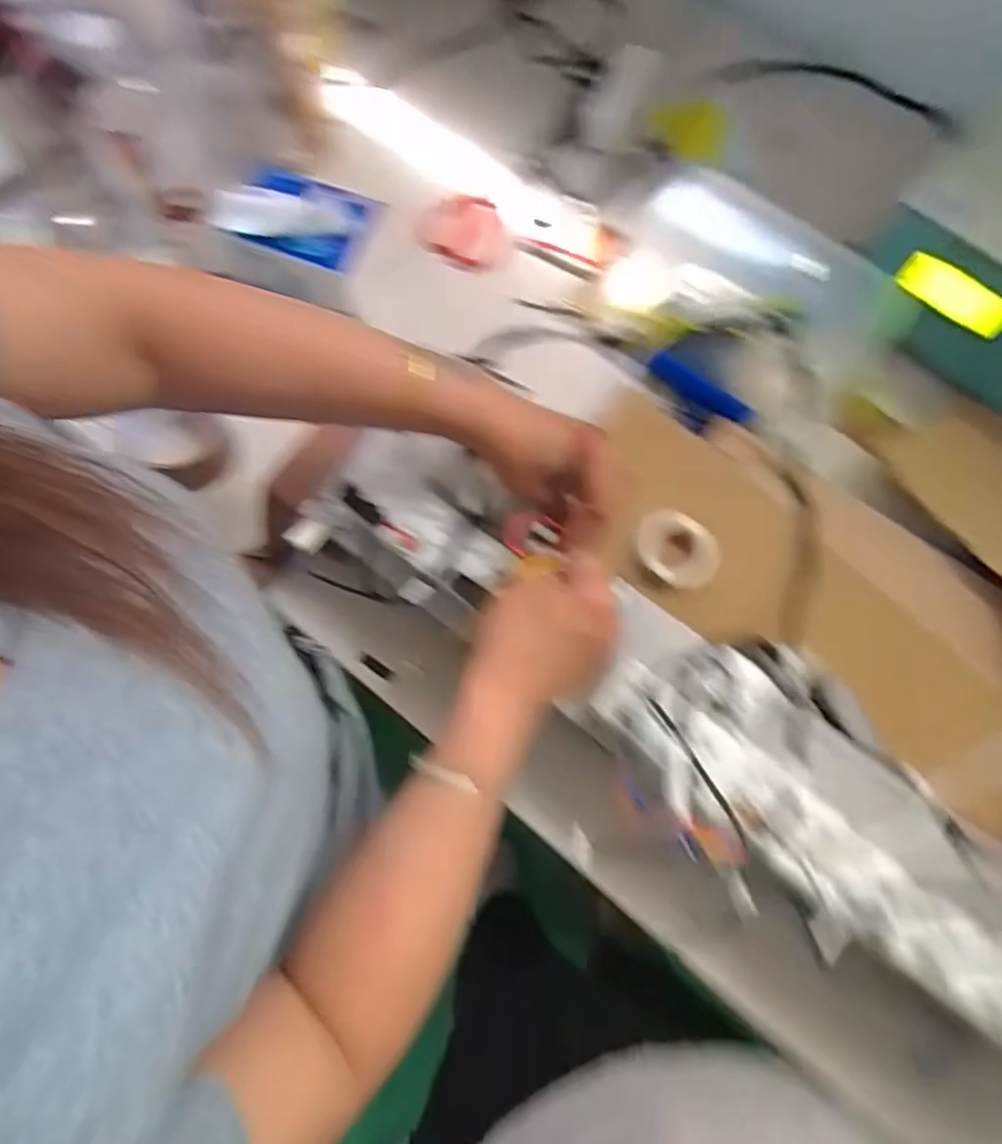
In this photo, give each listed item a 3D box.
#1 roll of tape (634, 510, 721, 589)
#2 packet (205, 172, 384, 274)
[{"bbox_3d":[0.150,-0.023,0.543,0.072,0.023,0.062,27,75,6],"label":"roll of tape"},{"bbox_3d":[-0.187,-0.326,0.581,0.137,0.024,0.072,20,75,4],"label":"packet"}]

